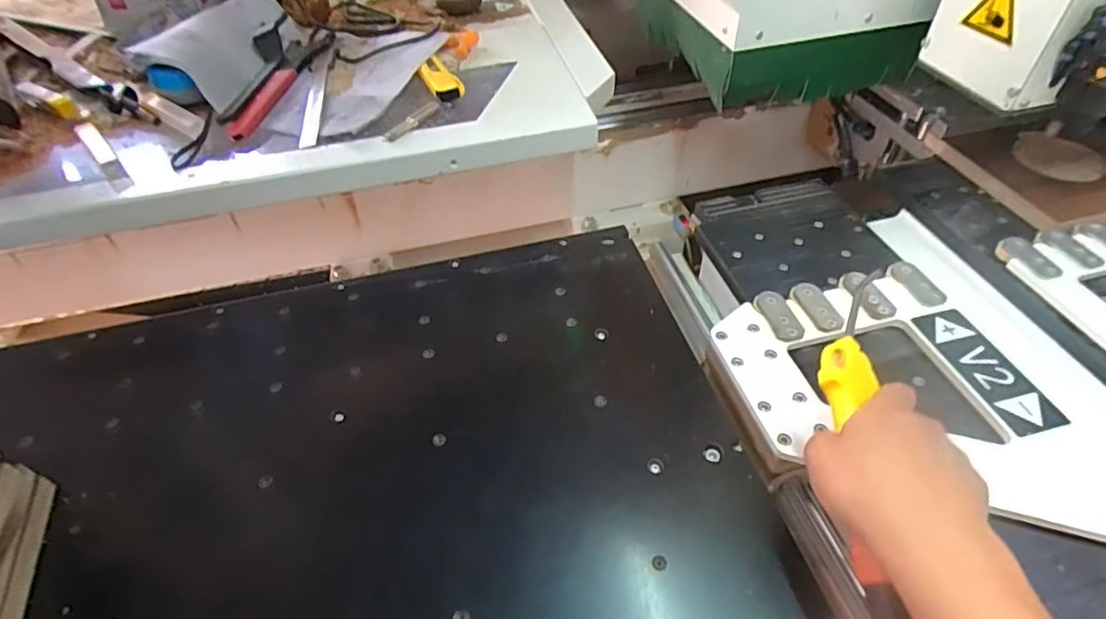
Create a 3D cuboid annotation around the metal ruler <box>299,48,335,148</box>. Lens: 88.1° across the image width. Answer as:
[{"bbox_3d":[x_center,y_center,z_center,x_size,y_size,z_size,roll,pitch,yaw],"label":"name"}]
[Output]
[{"bbox_3d":[-0.260,-0.236,0.632,0.019,0.006,0.189,-3,52,-7],"label":"metal ruler"}]

